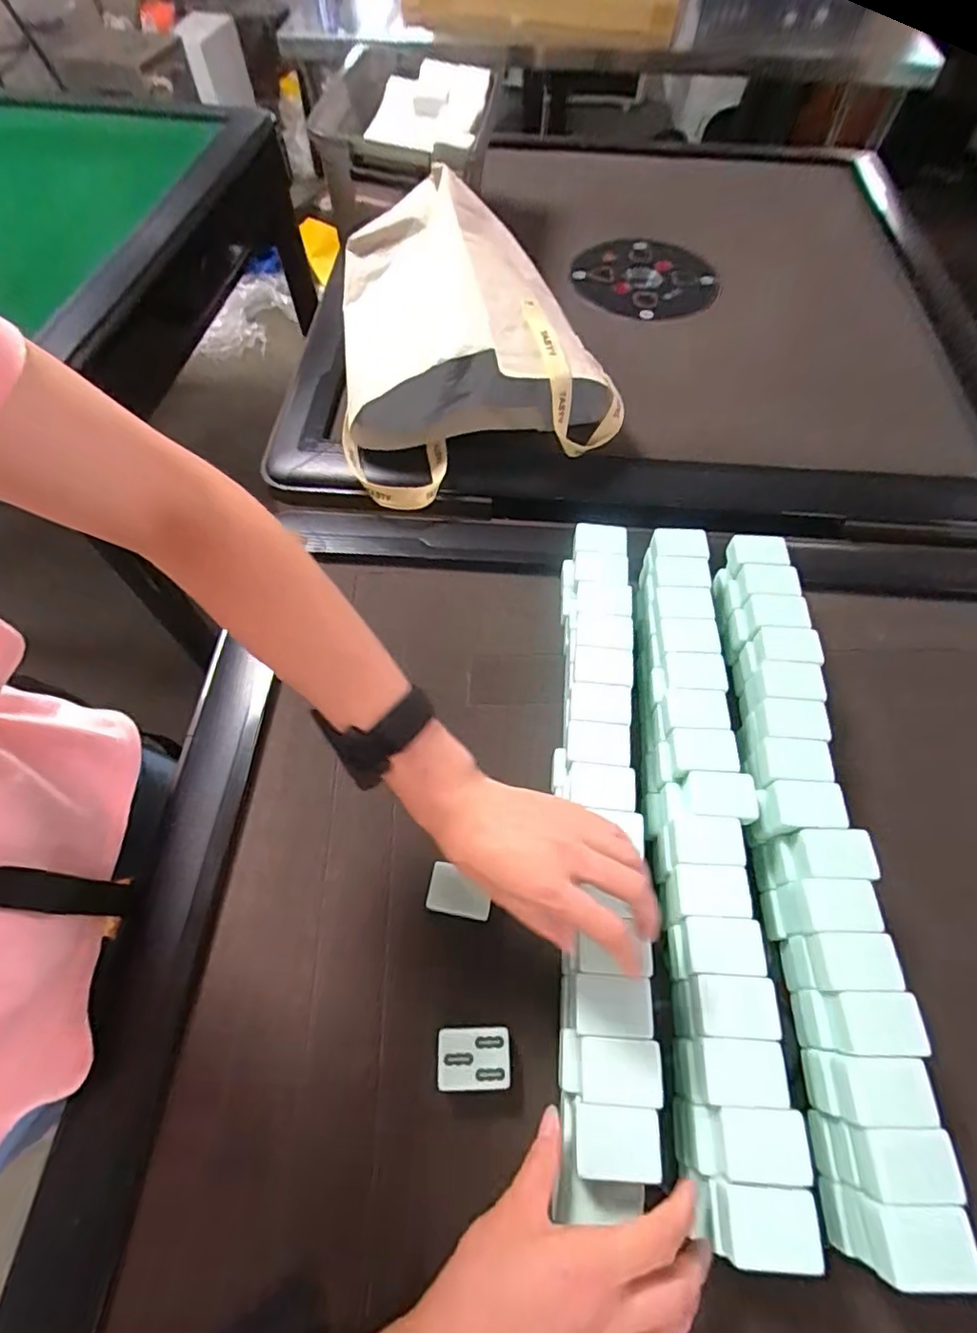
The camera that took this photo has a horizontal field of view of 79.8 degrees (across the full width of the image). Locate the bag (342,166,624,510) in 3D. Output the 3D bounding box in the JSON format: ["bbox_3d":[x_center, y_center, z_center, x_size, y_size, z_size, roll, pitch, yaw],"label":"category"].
[{"bbox_3d":[-0.033,-0.372,0.669,0.294,0.173,0.324,-14,63,-9],"label":"bag"}]

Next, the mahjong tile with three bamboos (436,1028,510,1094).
[{"bbox_3d":[-0.010,0.280,0.419,0.050,0.025,0.037,0,62,-2],"label":"mahjong tile with three bamboos"}]

